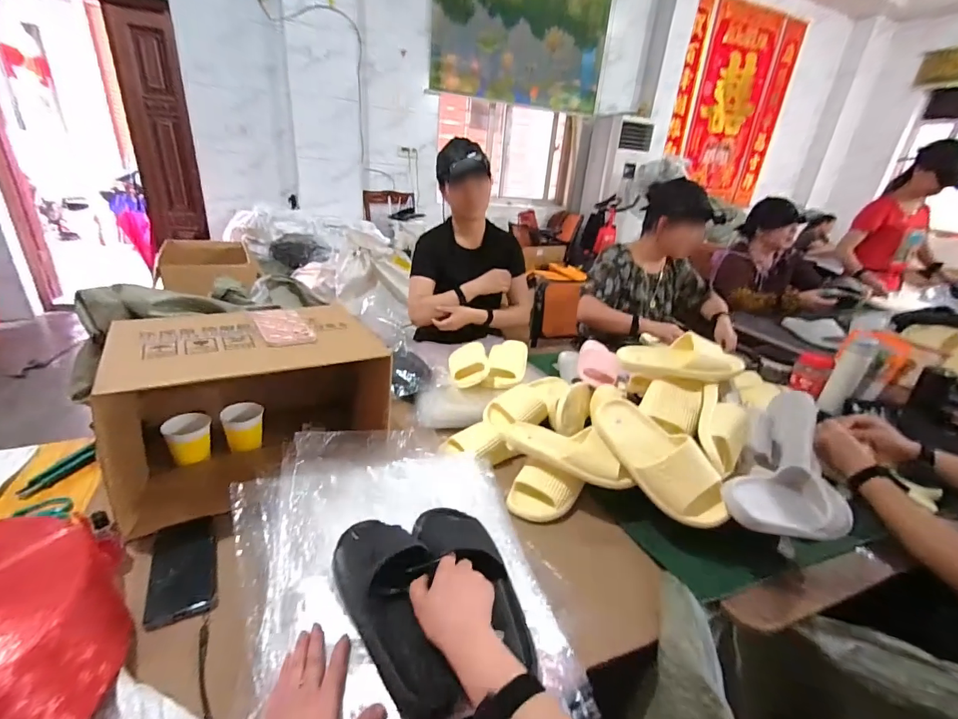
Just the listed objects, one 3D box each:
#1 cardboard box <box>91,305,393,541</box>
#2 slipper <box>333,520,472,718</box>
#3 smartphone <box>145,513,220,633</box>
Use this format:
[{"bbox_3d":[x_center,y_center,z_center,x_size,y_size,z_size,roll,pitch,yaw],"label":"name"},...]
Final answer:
[{"bbox_3d":[-0.395,0.082,0.765,0.413,0.263,0.219,-13,30,-34],"label":"cardboard box"},{"bbox_3d":[-0.102,0.287,0.515,0.101,0.069,0.262,-11,38,-31],"label":"slipper"},{"bbox_3d":[-0.410,0.285,0.593,0.075,0.014,0.186,-5,22,-31],"label":"smartphone"}]

